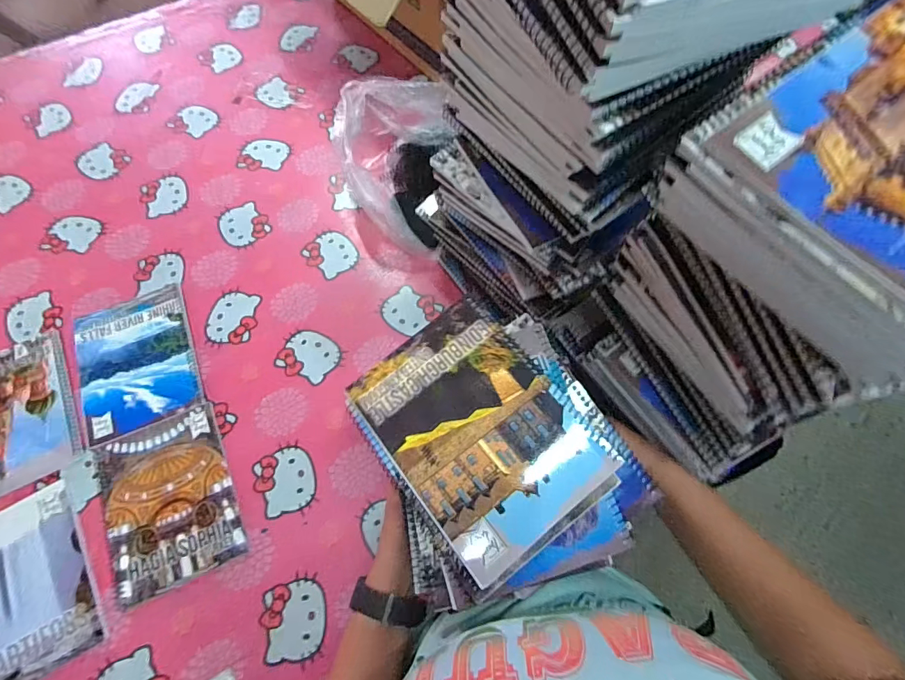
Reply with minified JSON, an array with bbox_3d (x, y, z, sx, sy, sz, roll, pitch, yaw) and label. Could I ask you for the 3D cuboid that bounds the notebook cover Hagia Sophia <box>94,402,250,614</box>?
[{"bbox_3d":[-0.348,0.195,0.530,0.146,0.007,0.195,-23,71,-10],"label":"notebook cover Hagia Sophia"}]

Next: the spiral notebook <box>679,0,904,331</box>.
[{"bbox_3d":[0.247,-0.095,0.220,0.190,0.015,0.170,-35,74,-14],"label":"spiral notebook"}]

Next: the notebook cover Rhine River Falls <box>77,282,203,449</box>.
[{"bbox_3d":[-0.436,0.027,0.596,0.148,0.008,0.196,-21,71,-9],"label":"notebook cover Rhine River Falls"}]

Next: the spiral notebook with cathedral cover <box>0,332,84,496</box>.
[{"bbox_3d":[-0.583,0.098,0.567,0.154,0.009,0.194,-26,72,-11],"label":"spiral notebook with cathedral cover"}]

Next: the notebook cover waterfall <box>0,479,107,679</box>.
[{"bbox_3d":[-0.496,0.286,0.492,0.148,0.007,0.194,-29,72,-12],"label":"notebook cover waterfall"}]

